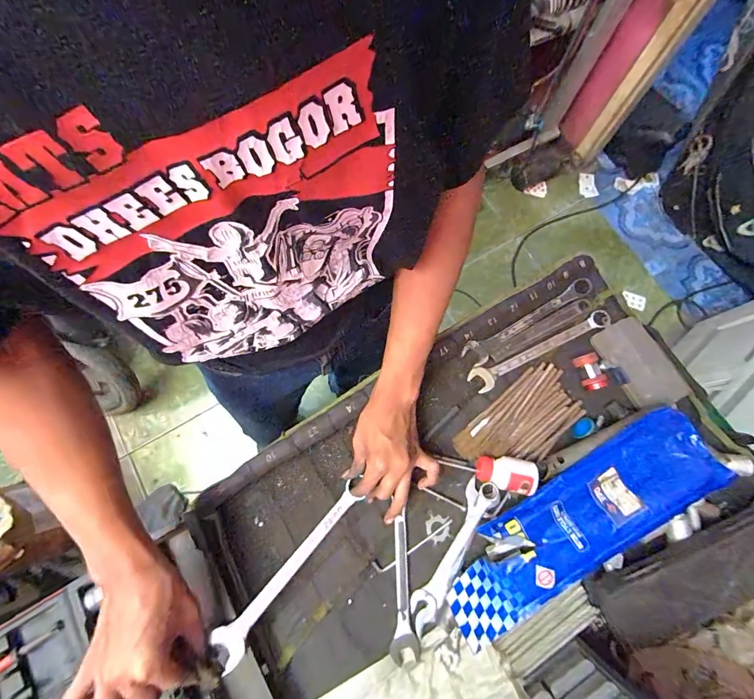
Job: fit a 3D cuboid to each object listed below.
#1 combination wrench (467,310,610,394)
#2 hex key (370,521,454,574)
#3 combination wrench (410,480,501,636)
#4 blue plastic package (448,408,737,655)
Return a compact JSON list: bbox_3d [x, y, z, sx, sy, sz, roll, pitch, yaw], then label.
[{"bbox_3d":[0.235,0.000,0.530,0.223,0.016,0.034,-25,77,-6],"label":"combination wrench"},{"bbox_3d":[0.048,0.251,0.468,0.113,0.007,0.015,-24,77,-6],"label":"hex key"},{"bbox_3d":[0.097,0.255,0.459,0.029,0.013,0.191,34,78,8],"label":"combination wrench"},{"bbox_3d":[0.236,0.205,0.437,0.361,0.040,0.105,-34,65,0],"label":"blue plastic package"}]

